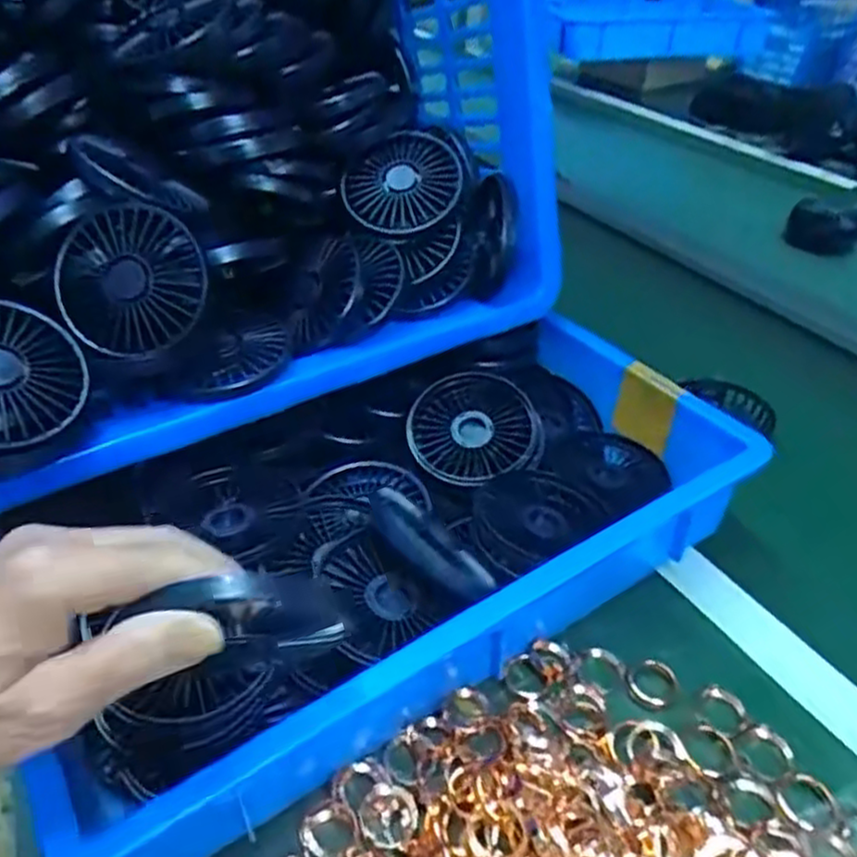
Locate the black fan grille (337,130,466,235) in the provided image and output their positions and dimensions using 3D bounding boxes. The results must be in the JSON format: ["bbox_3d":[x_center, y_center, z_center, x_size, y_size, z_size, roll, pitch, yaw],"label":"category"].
[{"bbox_3d":[-0.017,-0.177,0.540,0.084,0.027,0.083,-1,74,3],"label":"black fan grille"}]

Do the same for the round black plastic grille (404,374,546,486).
[{"bbox_3d":[0.032,0.000,0.505,0.089,0.024,0.089,-1,65,1],"label":"round black plastic grille"}]

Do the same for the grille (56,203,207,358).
[{"bbox_3d":[-0.169,-0.084,0.419,0.082,0.081,0.017,-24,0,-1],"label":"grille"}]

